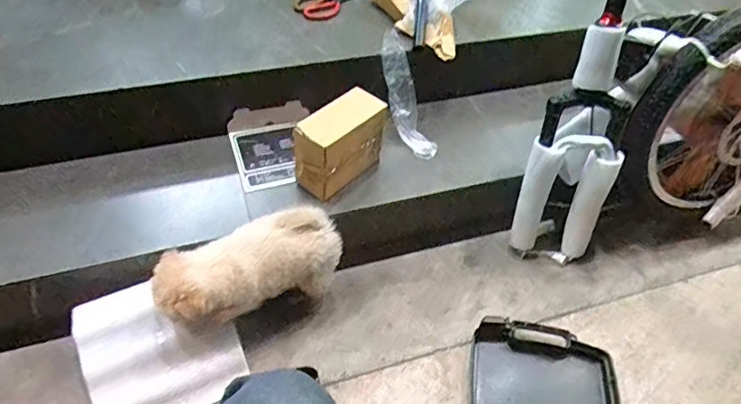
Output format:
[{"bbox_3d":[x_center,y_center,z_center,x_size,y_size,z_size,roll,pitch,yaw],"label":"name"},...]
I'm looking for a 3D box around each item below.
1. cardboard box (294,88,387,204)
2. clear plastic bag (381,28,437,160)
[{"bbox_3d":[-0.060,-0.119,1.006,0.079,0.155,0.187,34,57,25],"label":"cardboard box"},{"bbox_3d":[0.078,-0.230,1.111,0.078,0.281,0.047,-20,13,-16],"label":"clear plastic bag"}]

